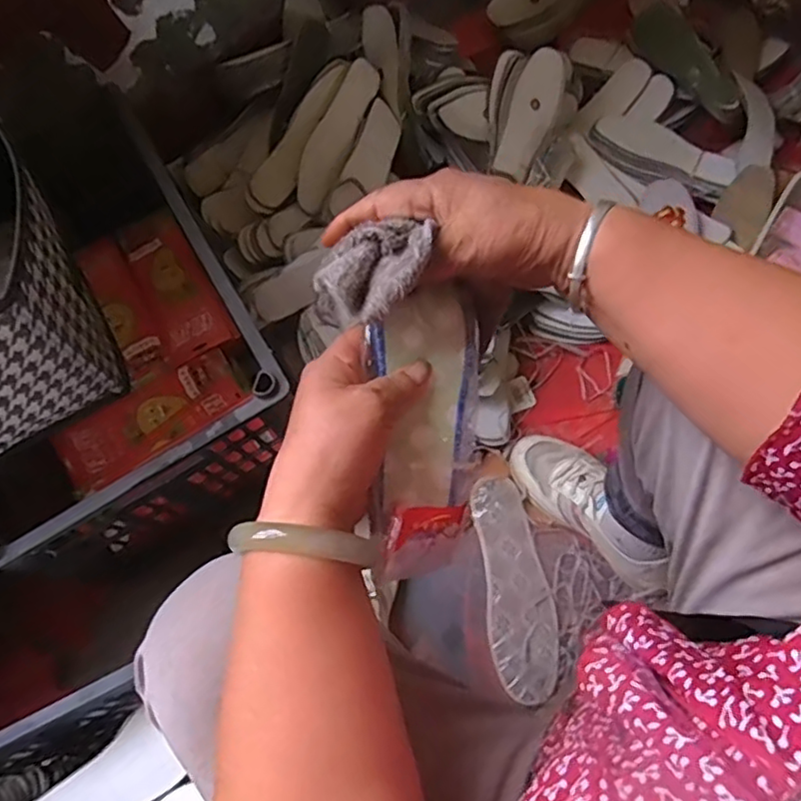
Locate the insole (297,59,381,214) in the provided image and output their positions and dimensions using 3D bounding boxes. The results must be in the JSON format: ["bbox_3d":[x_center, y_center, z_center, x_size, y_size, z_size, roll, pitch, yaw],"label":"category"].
[{"bbox_3d":[-0.091,-0.382,0.895,0.054,0.007,0.240,24,80,-10],"label":"insole"}]

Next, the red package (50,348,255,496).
[{"bbox_3d":[-0.327,0.023,0.820,0.241,0.024,0.109,-33,72,-9],"label":"red package"}]

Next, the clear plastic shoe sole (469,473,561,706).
[{"bbox_3d":[0.144,0.224,0.770,0.085,0.021,0.260,-6,70,0],"label":"clear plastic shoe sole"}]

